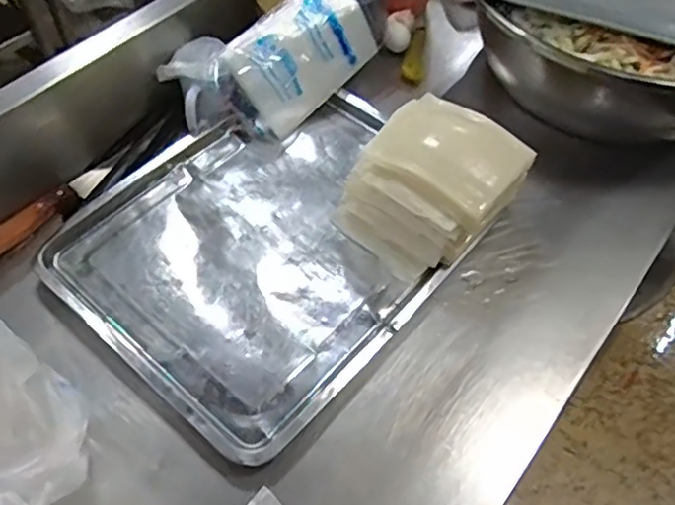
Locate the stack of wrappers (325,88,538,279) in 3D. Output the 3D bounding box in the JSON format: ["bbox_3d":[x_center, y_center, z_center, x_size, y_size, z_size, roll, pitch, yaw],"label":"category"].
[{"bbox_3d":[0.112,-0.079,0.762,0.181,0.109,0.179,39,62,24],"label":"stack of wrappers"}]

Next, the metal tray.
[{"bbox_3d":[-0.075,-0.033,0.778,0.390,0.027,0.470,35,61,22],"label":"metal tray"}]

